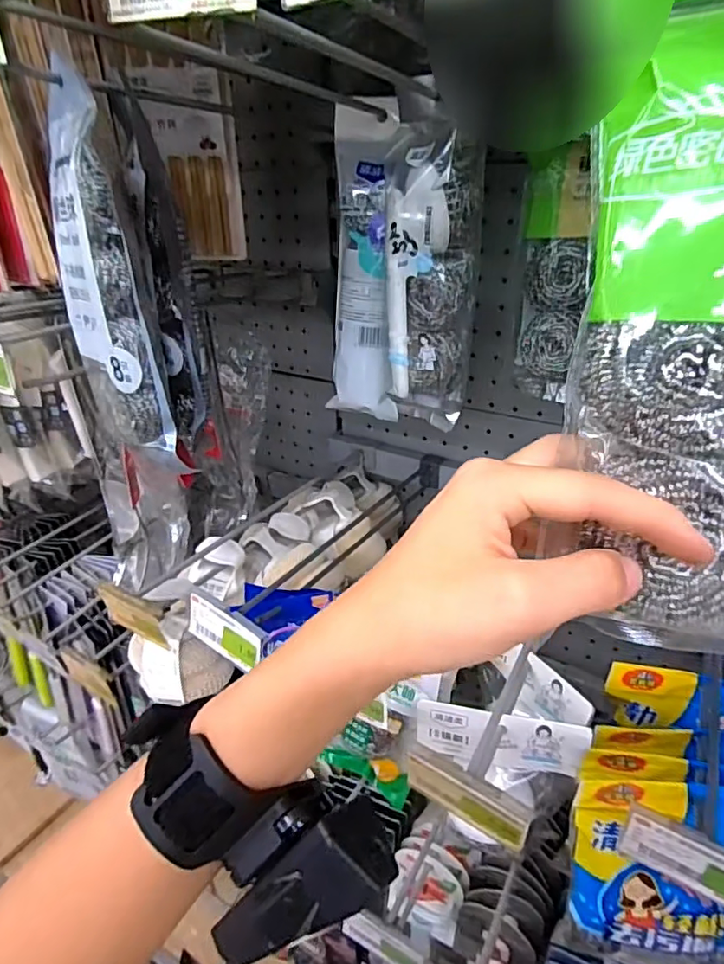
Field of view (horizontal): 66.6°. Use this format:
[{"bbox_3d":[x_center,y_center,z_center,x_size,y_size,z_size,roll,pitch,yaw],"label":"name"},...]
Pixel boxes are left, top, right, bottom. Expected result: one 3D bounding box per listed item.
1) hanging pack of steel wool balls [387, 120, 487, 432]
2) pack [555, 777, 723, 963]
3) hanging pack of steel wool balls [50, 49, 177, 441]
[{"bbox_3d":[0.060,-0.163,0.470,0.075,0.225,0.058,3,29,7],"label":"hanging pack of steel wool balls"},{"bbox_3d":[0.218,0.265,0.372,0.148,0.144,0.024,1,9,7],"label":"pack"},{"bbox_3d":[-0.182,-0.138,0.391,0.047,0.222,0.094,-15,32,-24],"label":"hanging pack of steel wool balls"}]

